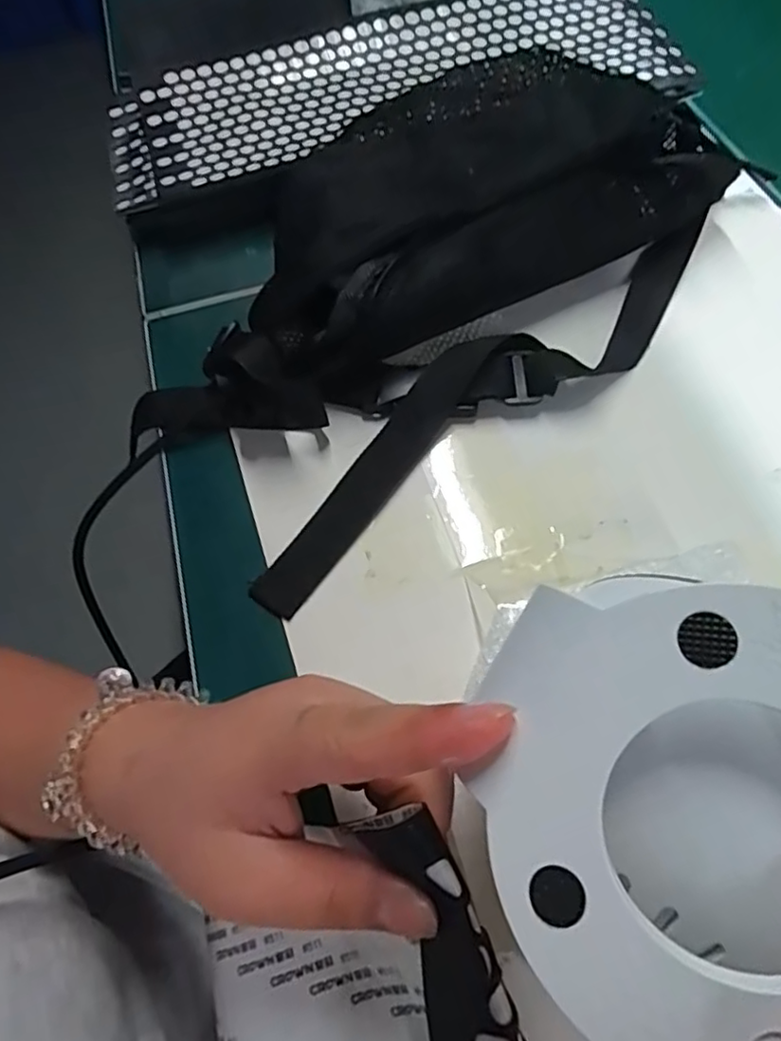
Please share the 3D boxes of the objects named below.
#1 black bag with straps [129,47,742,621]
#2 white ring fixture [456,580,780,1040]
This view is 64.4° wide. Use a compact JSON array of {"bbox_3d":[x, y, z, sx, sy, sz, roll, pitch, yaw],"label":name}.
[{"bbox_3d":[0.019,-0.133,0.326,0.338,0.077,0.201,-39,71,-14],"label":"black bag with straps"},{"bbox_3d":[0.066,0.059,0.122,0.091,0.019,0.087,-3,78,19],"label":"white ring fixture"}]

